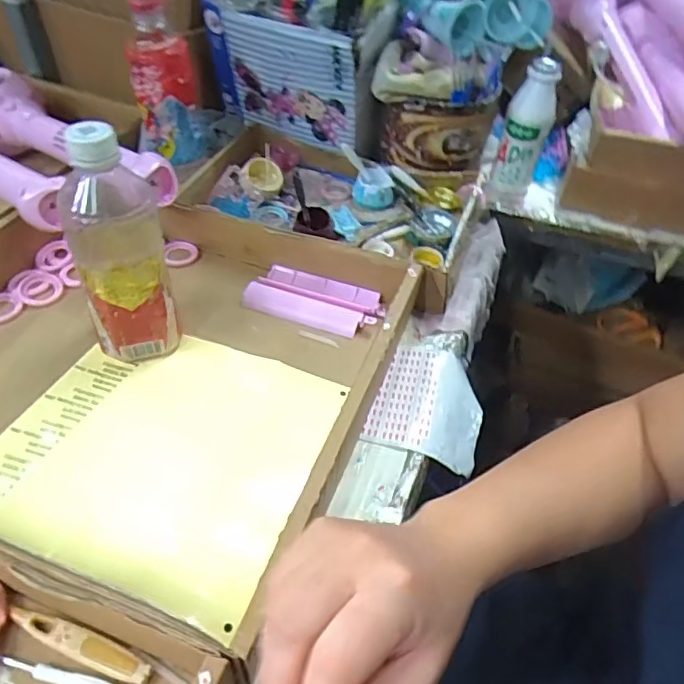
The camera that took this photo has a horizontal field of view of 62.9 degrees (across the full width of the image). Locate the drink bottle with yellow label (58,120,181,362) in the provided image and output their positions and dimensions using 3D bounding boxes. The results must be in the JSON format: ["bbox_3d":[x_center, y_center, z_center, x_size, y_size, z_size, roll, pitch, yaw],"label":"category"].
[{"bbox_3d":[-0.165,-0.065,0.418,0.065,0.182,0.054,-12,49,-15],"label":"drink bottle with yellow label"}]

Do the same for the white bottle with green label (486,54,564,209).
[{"bbox_3d":[0.209,-0.235,0.645,0.051,0.151,0.042,16,48,11],"label":"white bottle with green label"}]

